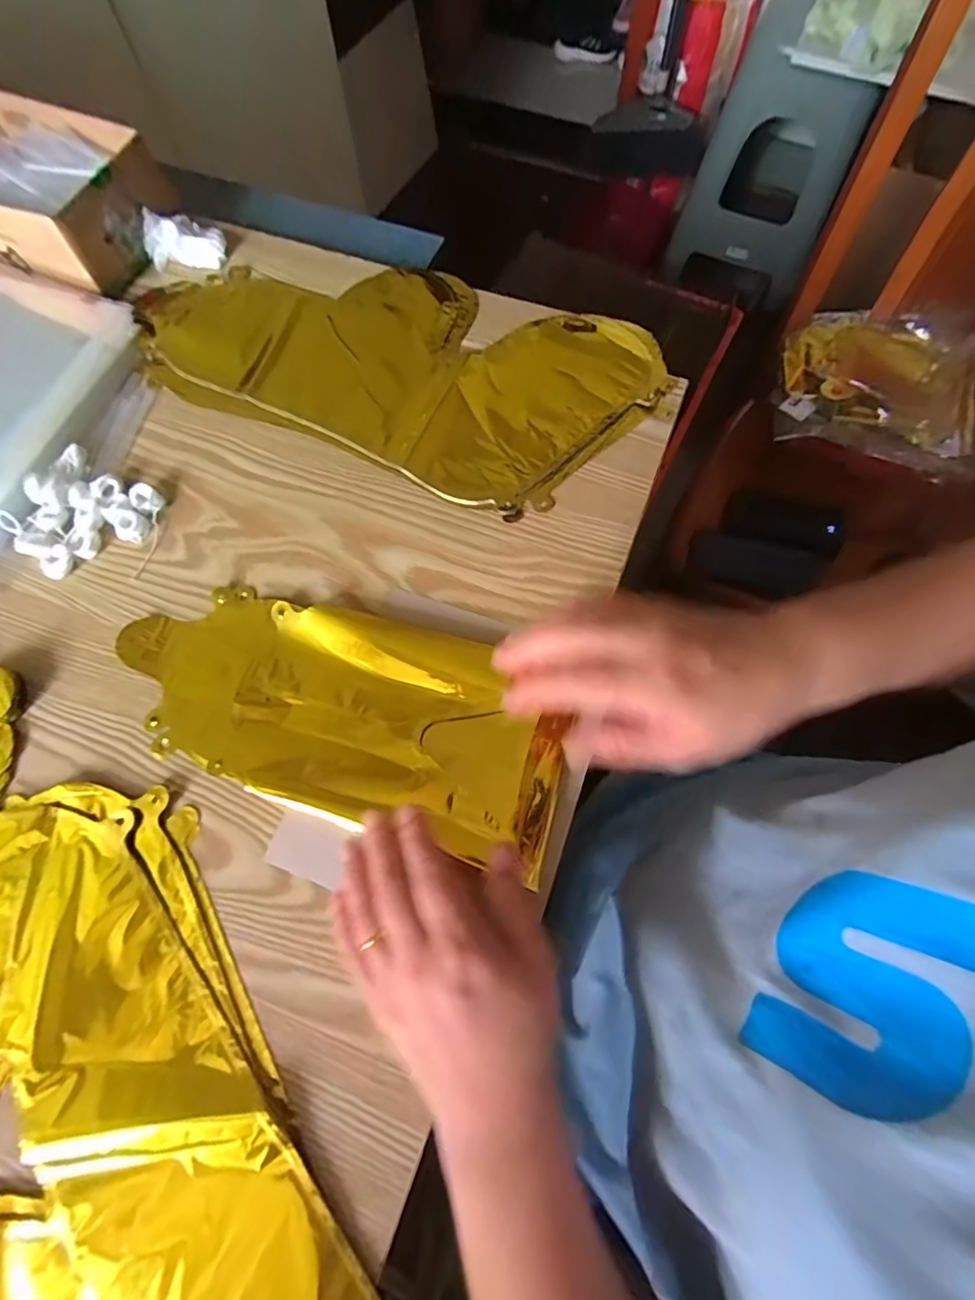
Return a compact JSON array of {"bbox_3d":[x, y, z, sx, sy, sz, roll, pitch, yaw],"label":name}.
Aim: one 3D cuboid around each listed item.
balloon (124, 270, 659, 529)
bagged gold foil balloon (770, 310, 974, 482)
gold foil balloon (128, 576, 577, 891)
[{"bbox_3d":[-0.080,-0.244,0.448,0.416,0.007,0.208,21,72,8],"label":"balloon"},{"bbox_3d":[0.552,-0.377,0.750,0.271,0.037,0.256,17,71,7],"label":"bagged gold foil balloon"},{"bbox_3d":[-0.095,0.035,0.350,0.298,0.013,0.130,18,71,9],"label":"gold foil balloon"}]

